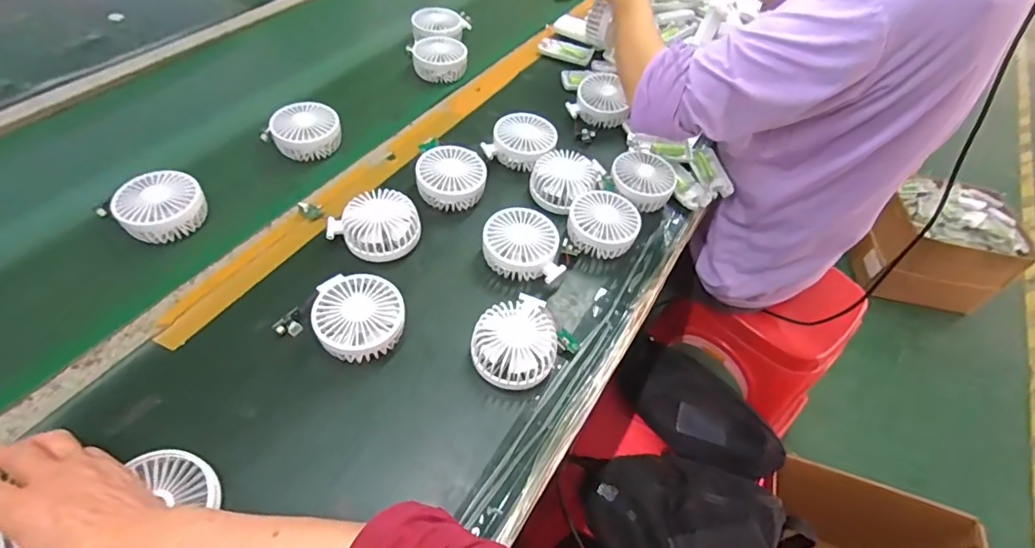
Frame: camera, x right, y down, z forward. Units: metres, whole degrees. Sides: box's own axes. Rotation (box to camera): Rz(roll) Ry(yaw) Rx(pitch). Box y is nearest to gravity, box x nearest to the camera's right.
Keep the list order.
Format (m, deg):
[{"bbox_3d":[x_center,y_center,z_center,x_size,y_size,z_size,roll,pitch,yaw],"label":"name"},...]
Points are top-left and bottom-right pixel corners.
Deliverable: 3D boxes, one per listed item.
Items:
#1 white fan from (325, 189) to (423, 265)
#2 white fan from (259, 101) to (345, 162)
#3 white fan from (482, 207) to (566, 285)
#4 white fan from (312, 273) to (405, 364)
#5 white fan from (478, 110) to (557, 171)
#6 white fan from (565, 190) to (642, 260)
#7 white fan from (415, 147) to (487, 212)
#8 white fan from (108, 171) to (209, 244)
[{"bbox_3d":[-0.169,-0.056,0.594,0.105,0.043,0.080,-11,54,-15],"label":"white fan"},{"bbox_3d":[-0.298,-0.201,0.704,0.091,0.042,0.094,-31,61,-27],"label":"white fan"},{"bbox_3d":[0.007,-0.032,0.607,0.092,0.046,0.084,6,51,-2],"label":"white fan"},{"bbox_3d":[-0.163,0.044,0.525,0.089,0.041,0.095,-10,53,-15],"label":"white fan"},{"bbox_3d":[0.005,-0.187,0.712,0.098,0.044,0.076,14,52,6],"label":"white fan"},{"bbox_3d":[0.108,-0.062,0.636,0.089,0.044,0.079,24,53,13],"label":"white fan"},{"bbox_3d":[-0.085,-0.124,0.660,0.087,0.044,0.077,5,51,-3],"label":"white fan"},{"bbox_3d":[-0.420,-0.079,0.591,0.093,0.047,0.088,-33,62,-28],"label":"white fan"}]

